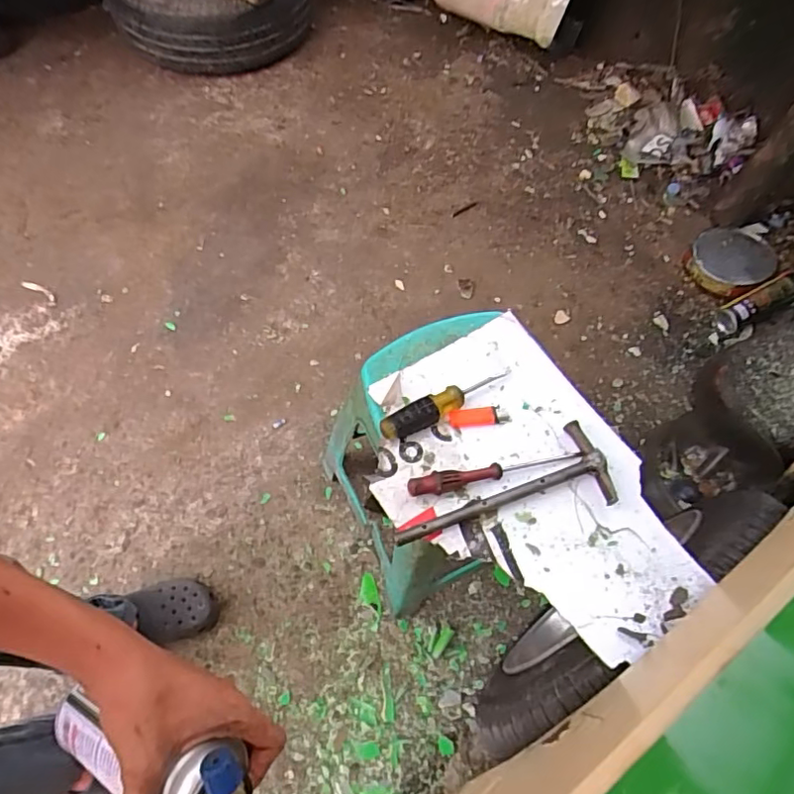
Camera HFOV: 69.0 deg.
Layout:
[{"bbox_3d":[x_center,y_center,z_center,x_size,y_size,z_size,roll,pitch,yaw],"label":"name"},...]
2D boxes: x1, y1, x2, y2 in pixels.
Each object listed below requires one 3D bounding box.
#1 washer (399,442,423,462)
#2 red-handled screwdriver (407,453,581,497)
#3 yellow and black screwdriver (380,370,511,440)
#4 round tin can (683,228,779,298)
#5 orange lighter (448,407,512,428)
[{"bbox_3d":[0.016,0.065,0.681,0.027,0.006,0.025,1,65,-3],"label":"washer"},{"bbox_3d":[0.111,0.085,0.661,0.199,0.022,0.022,-11,62,-9],"label":"red-handled screwdriver"},{"bbox_3d":[0.061,0.004,0.692,0.176,0.034,0.029,-28,66,-17],"label":"yellow and black screwdriver"},{"bbox_3d":[0.799,-0.327,1.387,0.192,0.041,0.192,-7,63,15],"label":"round tin can"},{"bbox_3d":[0.102,0.025,0.706,0.077,0.011,0.023,-4,61,-5],"label":"orange lighter"}]

